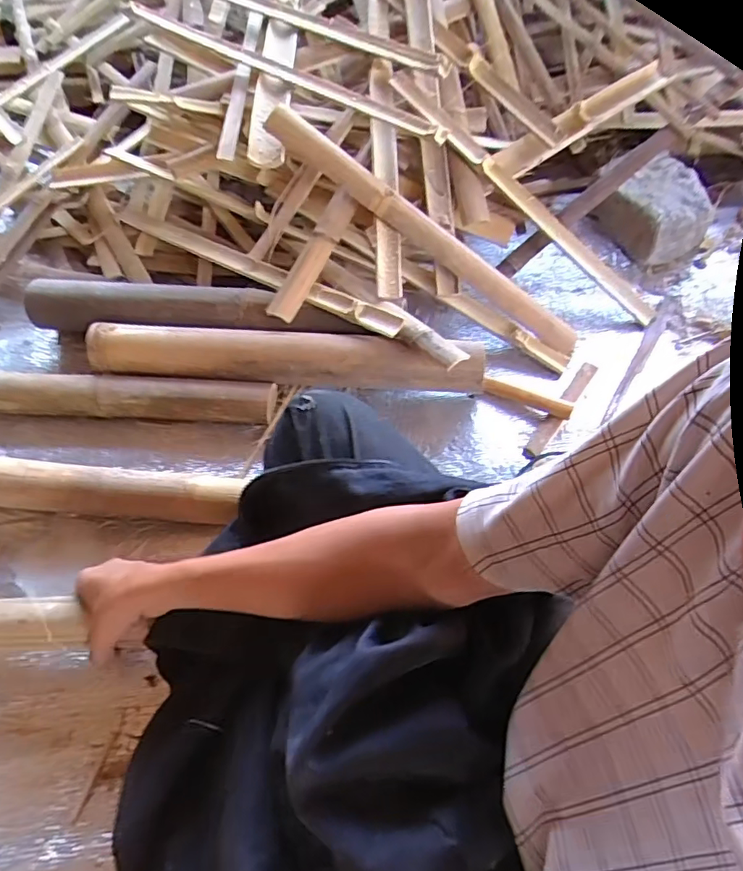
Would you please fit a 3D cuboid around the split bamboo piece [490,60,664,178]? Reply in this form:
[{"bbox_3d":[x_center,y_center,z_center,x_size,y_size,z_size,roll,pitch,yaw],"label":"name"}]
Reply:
[{"bbox_3d":[0.316,-0.481,0.850,0.296,0.029,0.050,-32,62,-3],"label":"split bamboo piece"}]

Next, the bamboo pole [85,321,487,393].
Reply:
[{"bbox_3d":[-0.112,-0.108,0.736,0.512,0.054,0.059,4,57,1],"label":"bamboo pole"}]

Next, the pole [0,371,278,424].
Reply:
[{"bbox_3d":[-0.387,-0.055,0.738,0.512,0.045,0.052,3,57,1],"label":"pole"}]

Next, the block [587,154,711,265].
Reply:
[{"bbox_3d":[0.464,-0.371,0.931,0.163,0.088,0.172,-15,59,-11],"label":"block"}]

